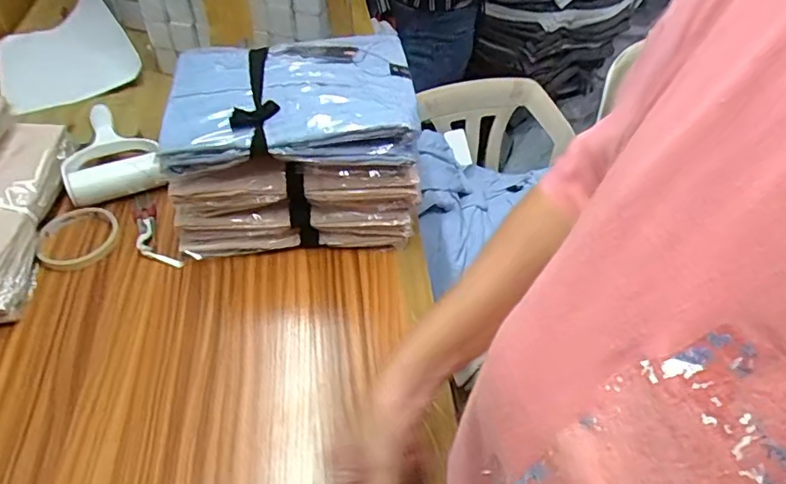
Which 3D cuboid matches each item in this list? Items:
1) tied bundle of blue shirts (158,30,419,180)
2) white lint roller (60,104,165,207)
[{"bbox_3d":[-0.106,-0.152,0.576,0.253,0.048,0.201,-7,48,-9],"label":"tied bundle of blue shirts"},{"bbox_3d":[-0.344,-0.105,0.669,0.104,0.045,0.125,-15,50,-16],"label":"white lint roller"}]

